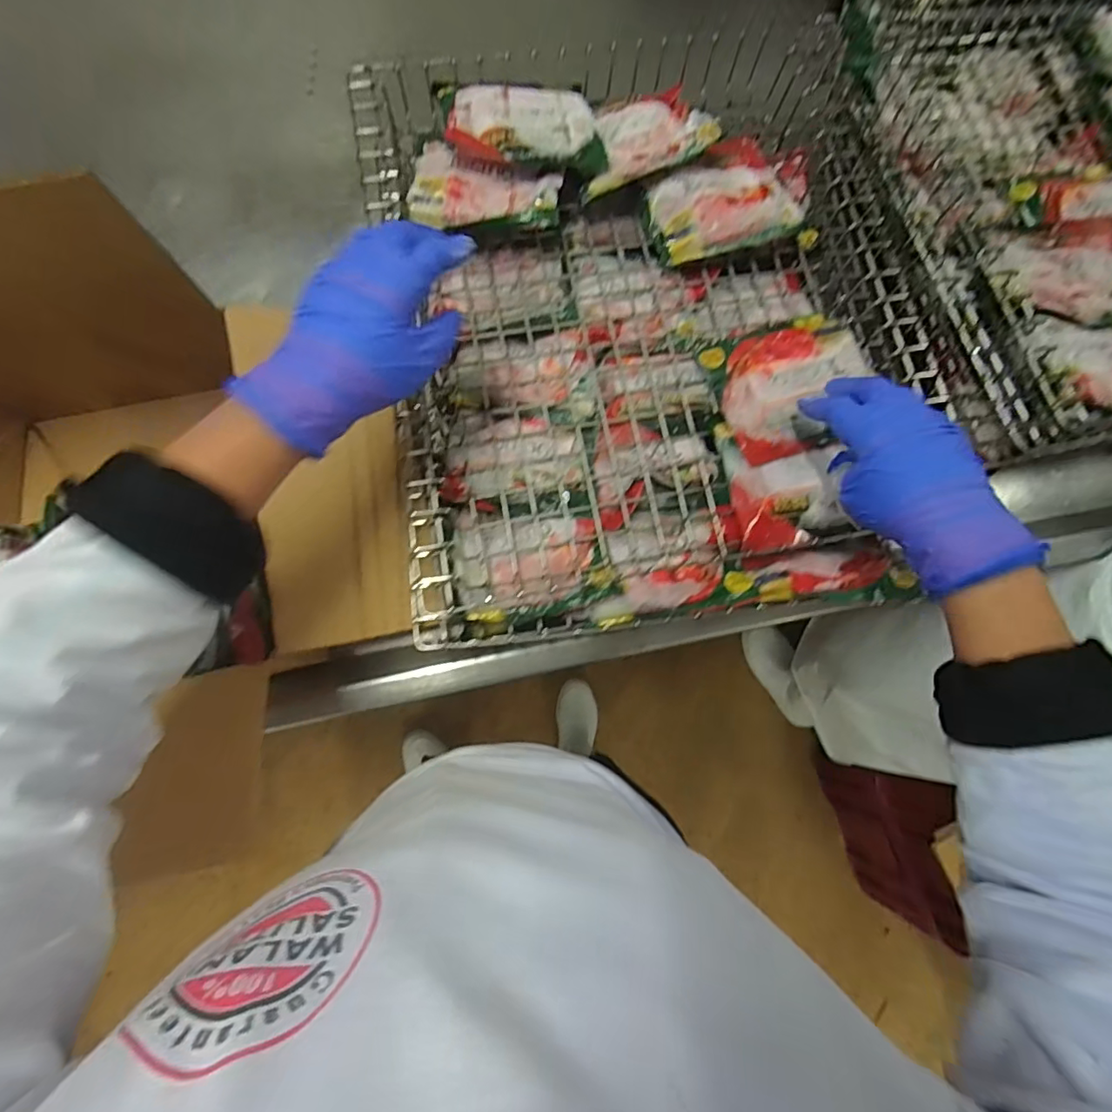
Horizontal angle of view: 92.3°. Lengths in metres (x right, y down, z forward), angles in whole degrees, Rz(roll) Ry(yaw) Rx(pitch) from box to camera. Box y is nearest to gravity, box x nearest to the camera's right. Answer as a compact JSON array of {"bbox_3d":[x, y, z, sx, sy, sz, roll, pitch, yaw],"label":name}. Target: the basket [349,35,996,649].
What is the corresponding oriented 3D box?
[{"bbox_3d":[0.078,-0.213,0.487,0.446,0.103,0.540,-7,74,-2],"label":"basket"}]

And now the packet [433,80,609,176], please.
[{"bbox_3d":[-0.033,-0.406,0.502,0.150,0.023,0.099,-2,78,-4],"label":"packet"}]

